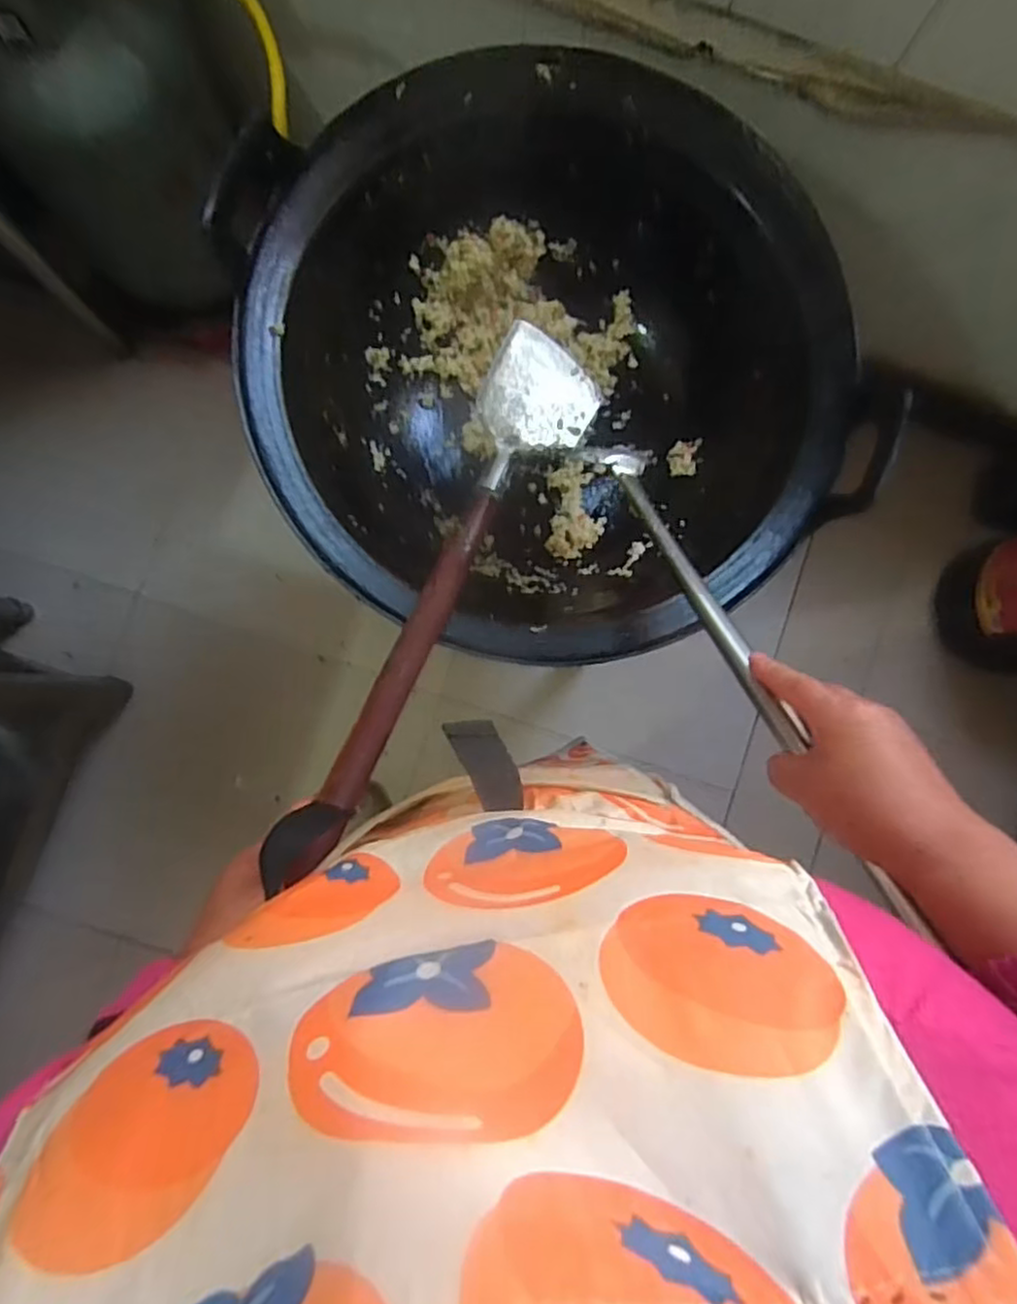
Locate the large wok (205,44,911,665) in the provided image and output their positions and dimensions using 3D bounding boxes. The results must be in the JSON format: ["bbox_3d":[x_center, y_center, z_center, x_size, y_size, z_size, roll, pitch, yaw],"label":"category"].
[{"bbox_3d":[0.035,-0.279,0.755,0.561,0.238,0.562,0,84,-4],"label":"large wok"}]

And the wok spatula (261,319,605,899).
[{"bbox_3d":[-0.052,-0.072,0.650,0.106,0.051,0.588,25,67,-1],"label":"wok spatula"}]

